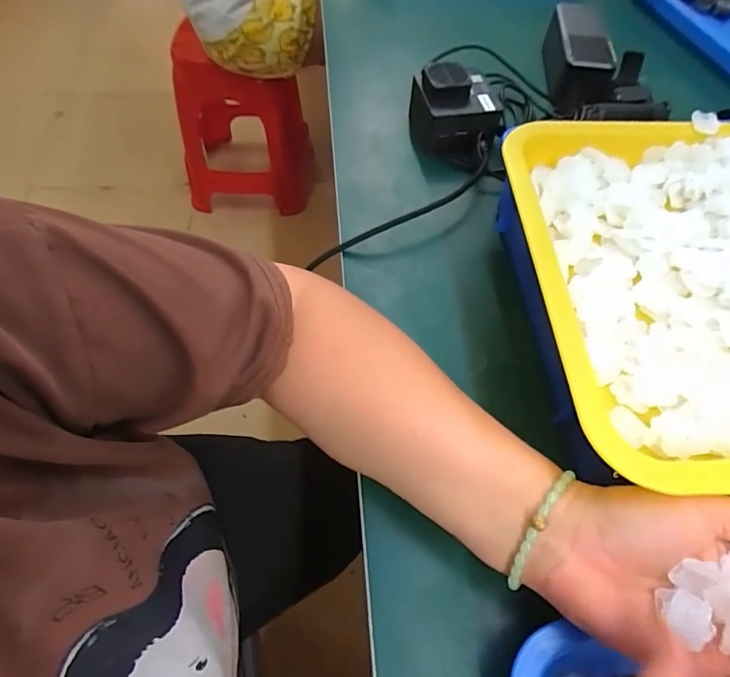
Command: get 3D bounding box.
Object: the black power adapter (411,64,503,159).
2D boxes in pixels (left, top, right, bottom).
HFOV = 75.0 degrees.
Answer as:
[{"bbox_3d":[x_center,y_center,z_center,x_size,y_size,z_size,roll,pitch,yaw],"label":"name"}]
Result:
[{"bbox_3d":[0.091,-0.226,0.476,0.086,0.062,0.065,-3,59,-4],"label":"black power adapter"}]

